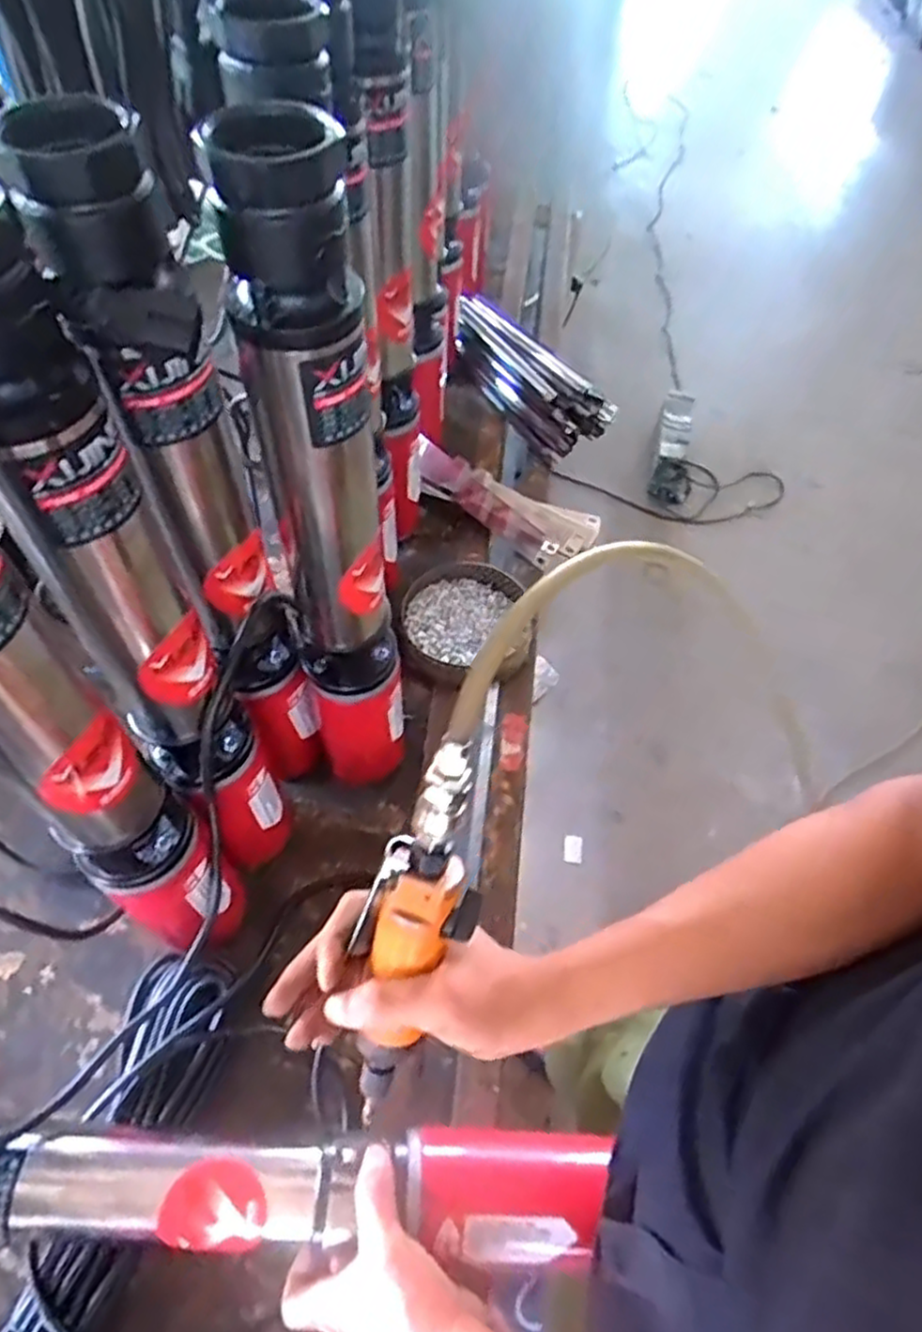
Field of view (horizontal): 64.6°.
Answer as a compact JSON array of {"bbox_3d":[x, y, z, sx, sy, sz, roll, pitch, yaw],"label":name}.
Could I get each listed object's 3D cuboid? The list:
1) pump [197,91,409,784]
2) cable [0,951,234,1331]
[{"bbox_3d":[-0.080,-0.064,0.481,0.068,0.496,0.063,-13,59,-11],"label":"pump"},{"bbox_3d":[-0.254,0.363,0.485,0.100,0.065,0.337,13,58,5],"label":"cable"}]

